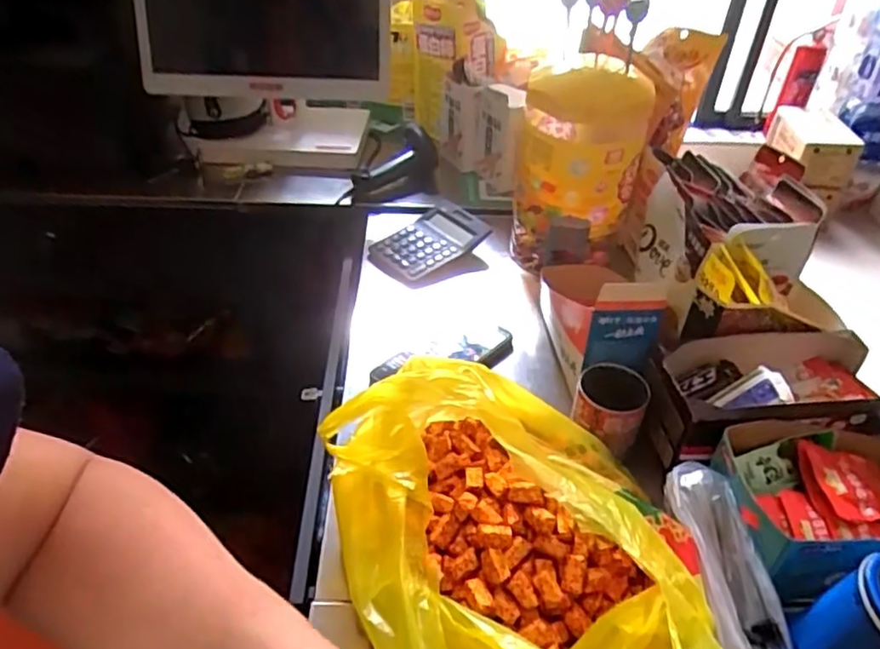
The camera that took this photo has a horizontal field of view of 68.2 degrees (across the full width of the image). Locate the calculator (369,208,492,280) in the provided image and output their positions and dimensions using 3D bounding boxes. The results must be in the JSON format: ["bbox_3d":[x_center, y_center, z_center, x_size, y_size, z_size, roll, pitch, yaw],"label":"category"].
[{"bbox_3d":[-0.012,-0.105,0.843,0.137,0.028,0.090,-35,61,-22],"label":"calculator"}]

